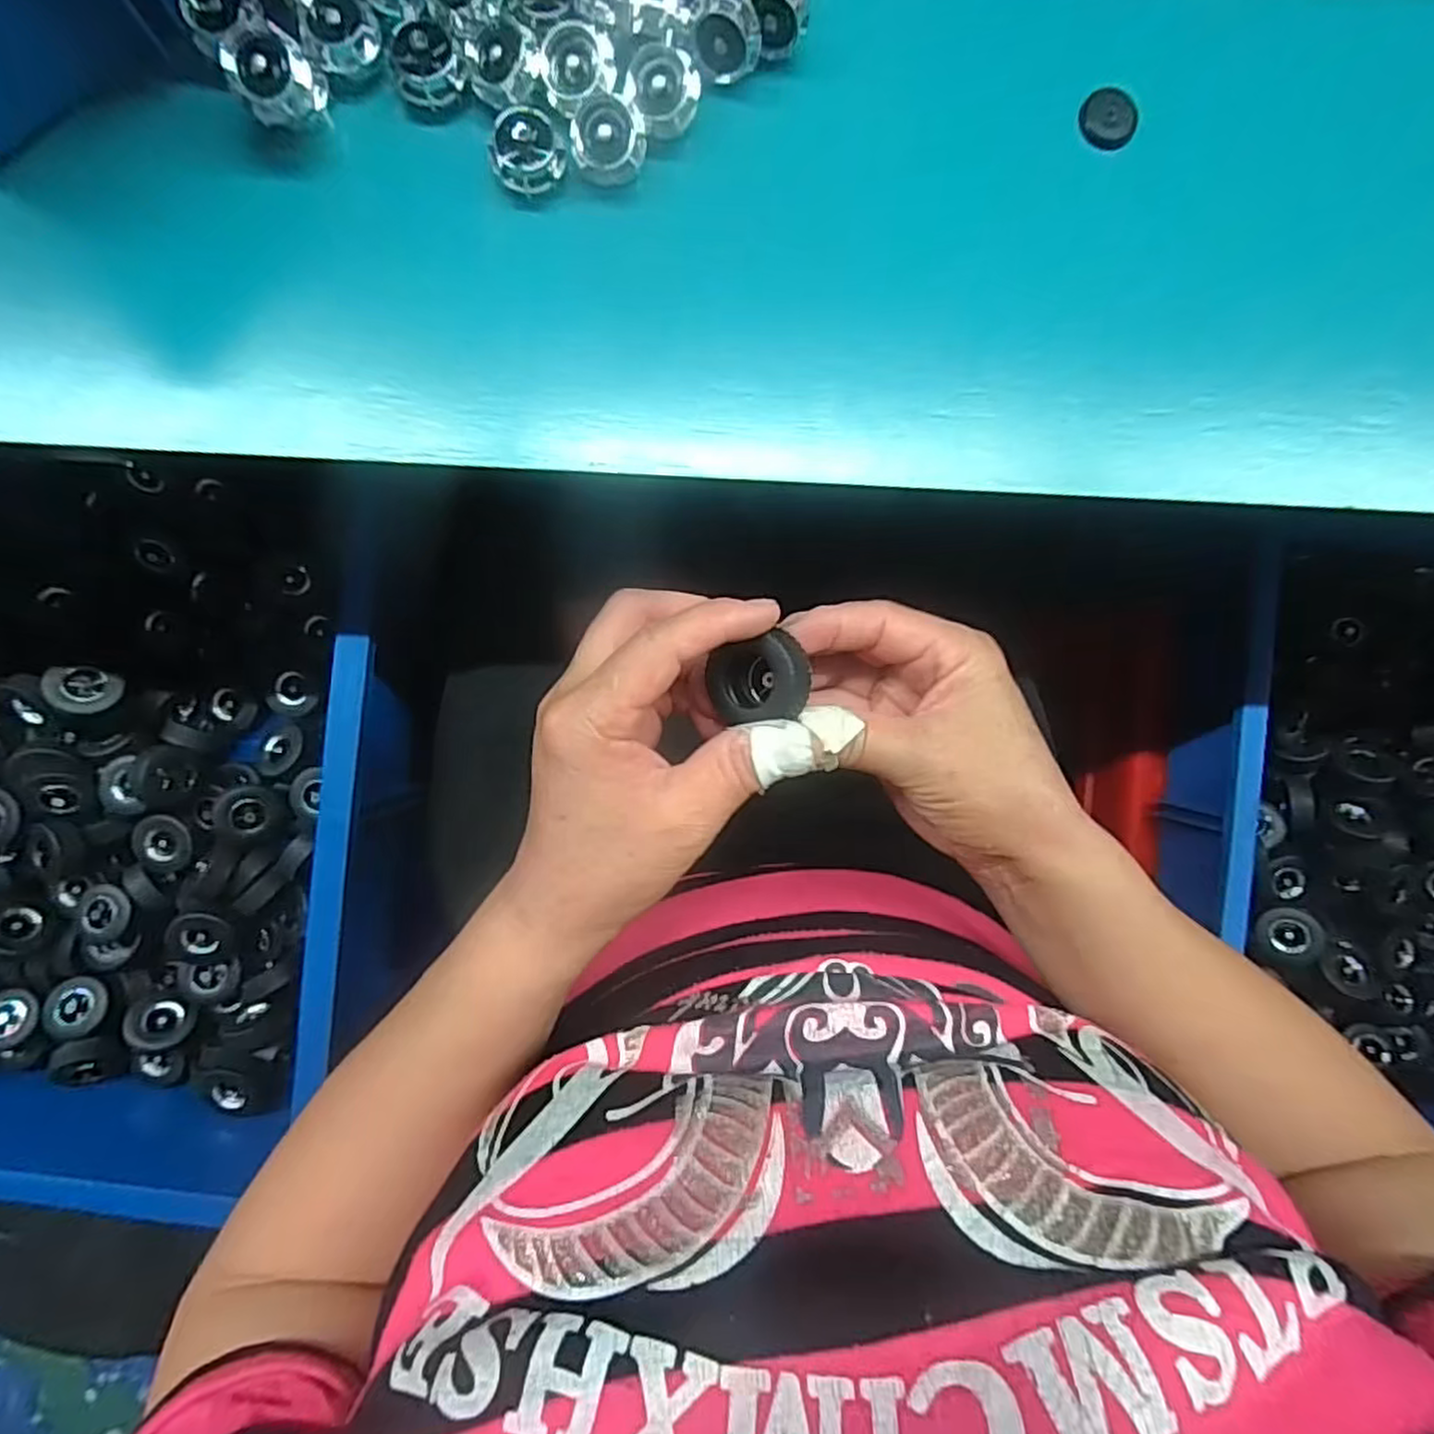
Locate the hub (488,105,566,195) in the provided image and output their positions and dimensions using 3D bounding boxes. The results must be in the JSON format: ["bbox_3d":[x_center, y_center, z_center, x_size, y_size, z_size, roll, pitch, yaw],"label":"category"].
[{"bbox_3d":[-0.065,-0.193,0.244,0.024,0.013,0.021,-13,94,-2],"label":"hub"}]

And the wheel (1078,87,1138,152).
[{"bbox_3d":[0.148,-0.226,0.271,0.022,0.004,0.023,0,93,-3],"label":"wheel"}]

